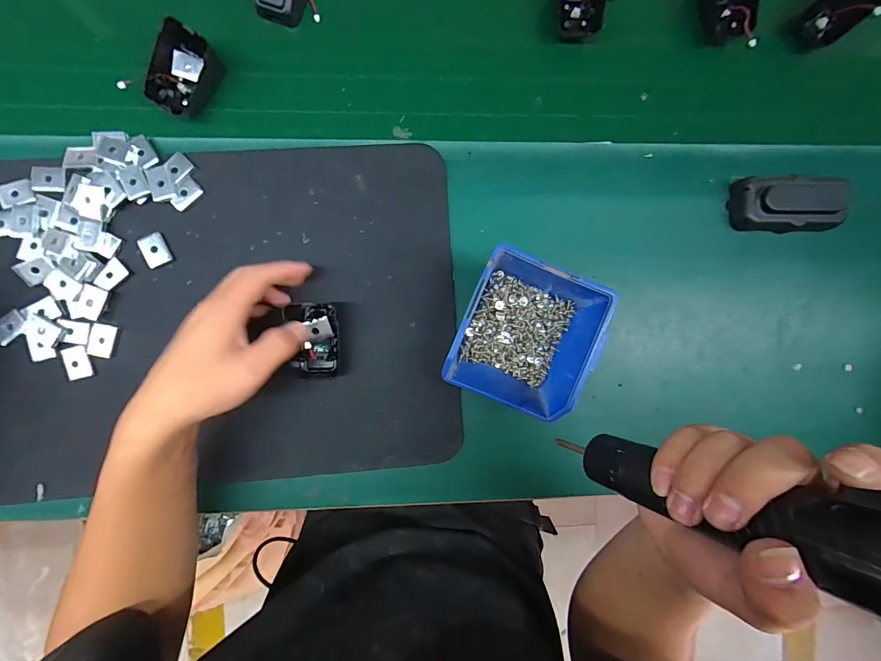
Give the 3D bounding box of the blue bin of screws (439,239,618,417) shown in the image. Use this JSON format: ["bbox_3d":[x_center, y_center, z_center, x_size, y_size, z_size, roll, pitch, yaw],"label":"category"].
[{"bbox_3d":[0.072,0.004,0.334,0.114,0.059,0.124,23,89,-4],"label":"blue bin of screws"}]

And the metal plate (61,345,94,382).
[{"bbox_3d":[-0.321,0.029,0.334,0.020,0.004,0.028,-16,93,-3],"label":"metal plate"}]

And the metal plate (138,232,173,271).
[{"bbox_3d":[-0.255,-0.072,0.338,0.022,0.004,0.029,-27,95,-14],"label":"metal plate"}]

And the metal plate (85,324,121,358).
[{"bbox_3d":[-0.298,0.009,0.333,0.018,0.005,0.029,17,91,-4],"label":"metal plate"}]

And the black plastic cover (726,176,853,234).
[{"bbox_3d":[0.335,-0.122,0.364,0.100,0.026,0.046,2,92,-4],"label":"black plastic cover"}]

